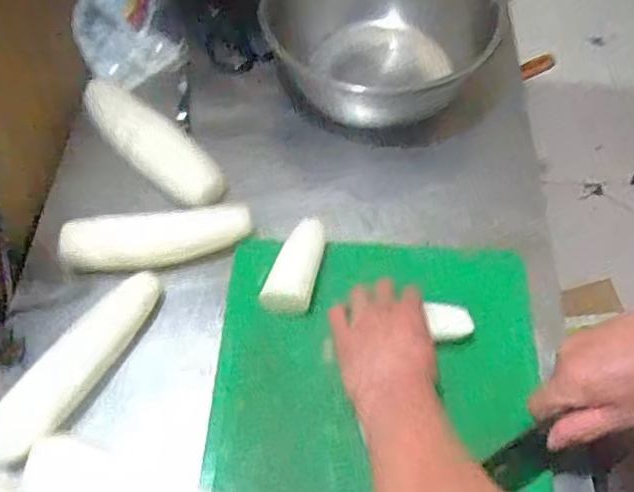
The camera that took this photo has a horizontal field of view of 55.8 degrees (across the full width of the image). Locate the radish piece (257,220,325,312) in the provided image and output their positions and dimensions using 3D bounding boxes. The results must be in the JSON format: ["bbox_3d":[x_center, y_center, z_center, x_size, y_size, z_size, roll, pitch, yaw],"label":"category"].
[{"bbox_3d":[-0.020,0.020,0.649,0.047,0.038,0.116,16,60,13],"label":"radish piece"}]

